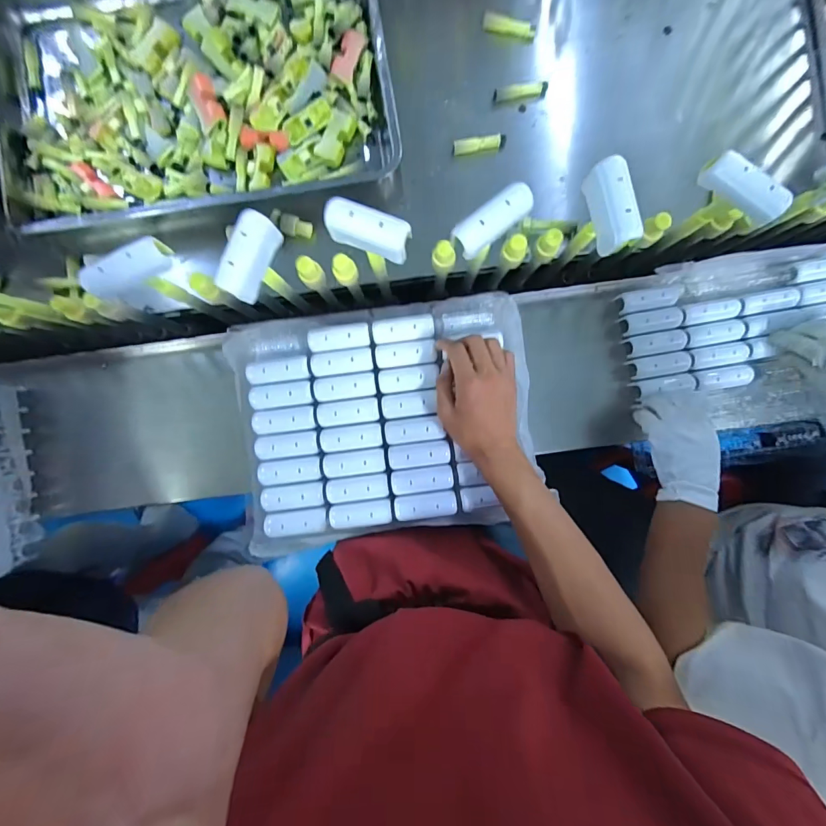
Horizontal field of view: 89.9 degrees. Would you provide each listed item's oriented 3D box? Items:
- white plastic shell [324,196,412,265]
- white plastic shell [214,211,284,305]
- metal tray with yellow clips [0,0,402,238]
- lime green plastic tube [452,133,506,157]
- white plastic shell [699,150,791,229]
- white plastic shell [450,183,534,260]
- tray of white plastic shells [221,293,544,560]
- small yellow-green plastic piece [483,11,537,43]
[{"bbox_3d":[-0.042,-0.168,0.384,0.078,0.029,0.034,19,87,1],"label":"white plastic shell"},{"bbox_3d":[-0.154,-0.147,0.390,0.026,0.043,0.076,23,87,1],"label":"white plastic shell"},{"bbox_3d":[-0.332,-0.504,0.624,0.585,0.049,0.410,-8,87,-1],"label":"metal tray with yellow clips"},{"bbox_3d":[0.101,-0.408,0.628,0.082,0.016,0.019,-9,87,-1],"label":"lime green plastic tube"},{"bbox_3d":[0.303,-0.206,0.377,0.077,0.033,0.018,39,88,1],"label":"white plastic shell"},{"bbox_3d":[0.074,-0.176,0.378,0.076,0.024,0.028,-35,88,-2],"label":"white plastic shell"},{"bbox_3d":[-0.036,0.008,0.520,0.352,0.041,0.280,-9,87,-1],"label":"tray of white plastic shells"},{"bbox_3d":[0.147,-0.589,0.632,0.079,0.016,0.025,8,87,0],"label":"small yellow-green plastic piece"}]

